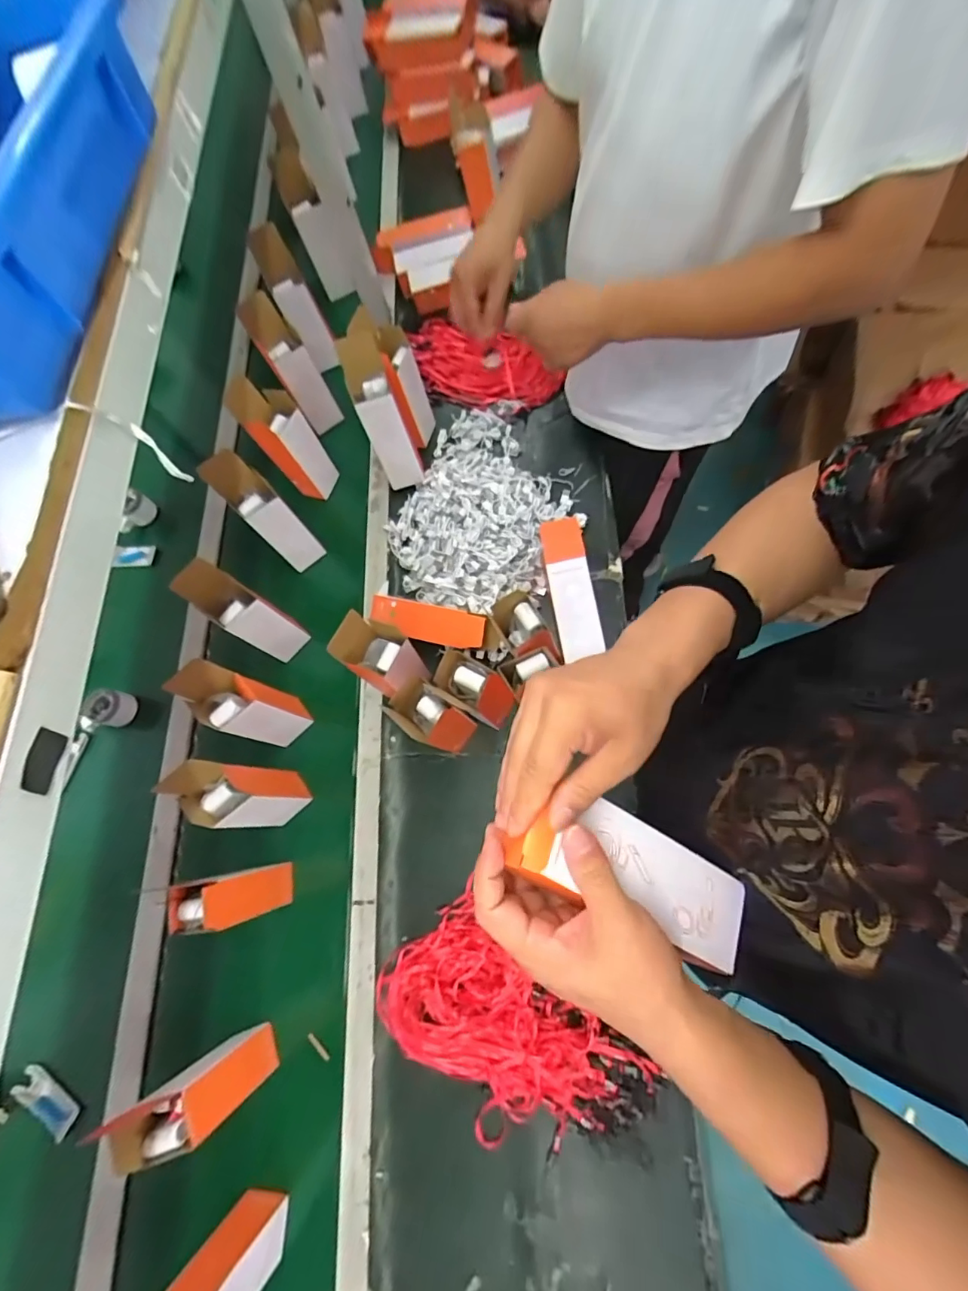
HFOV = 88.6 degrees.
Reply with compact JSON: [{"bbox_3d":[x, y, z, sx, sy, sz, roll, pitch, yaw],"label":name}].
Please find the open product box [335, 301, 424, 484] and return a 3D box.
[{"bbox_3d":[-0.172,-0.393,0.839,0.074,0.274,0.057,-22,43,-4],"label":"open product box"}]

